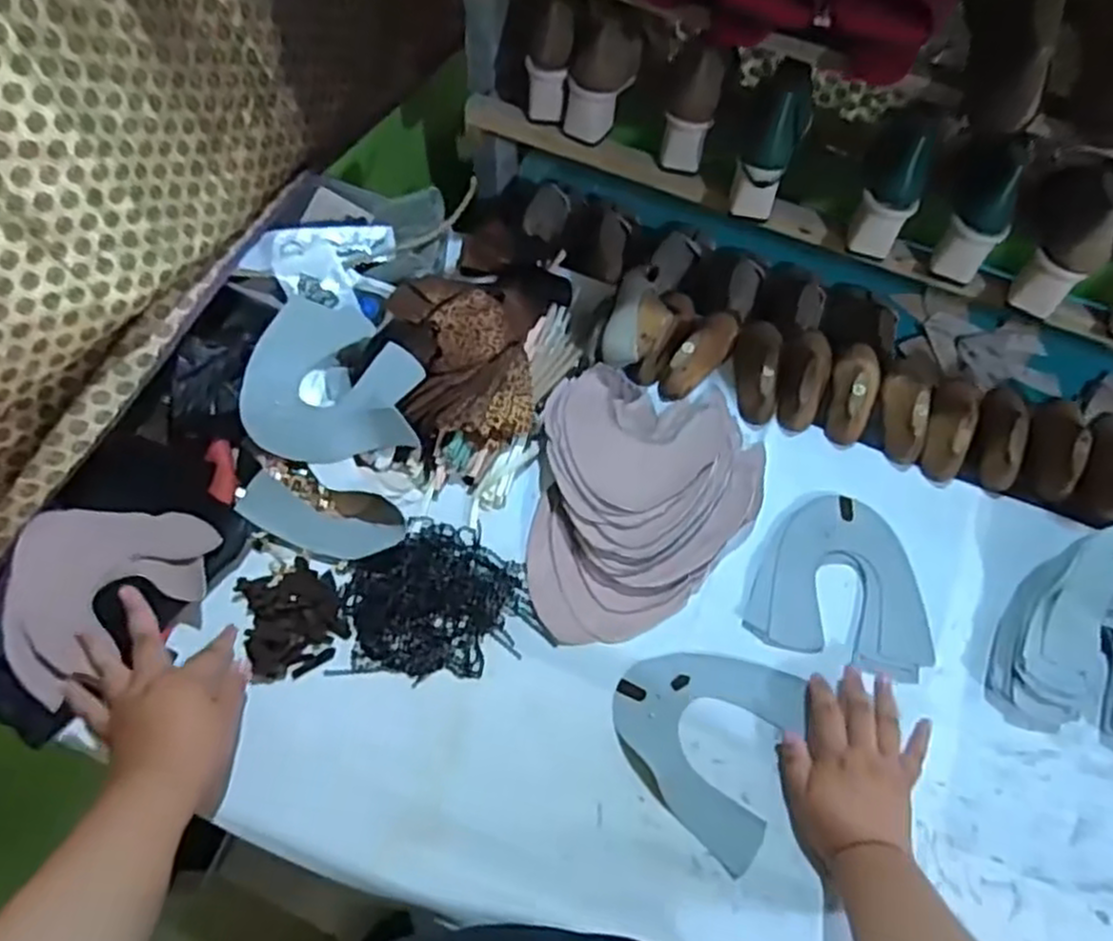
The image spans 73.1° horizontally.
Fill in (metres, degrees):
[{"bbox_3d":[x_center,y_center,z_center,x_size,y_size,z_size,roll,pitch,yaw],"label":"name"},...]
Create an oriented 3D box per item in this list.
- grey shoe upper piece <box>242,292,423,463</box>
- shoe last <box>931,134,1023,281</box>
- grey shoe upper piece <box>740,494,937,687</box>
[{"bbox_3d":[-0.228,-0.104,0.782,0.169,0.056,0.179,-5,60,-5],"label":"grey shoe upper piece"},{"bbox_3d":[0.436,-0.277,0.758,0.065,0.144,0.090,21,61,10],"label":"shoe last"},{"bbox_3d":[0.287,0.107,0.747,0.170,0.004,0.170,15,63,7],"label":"grey shoe upper piece"}]

